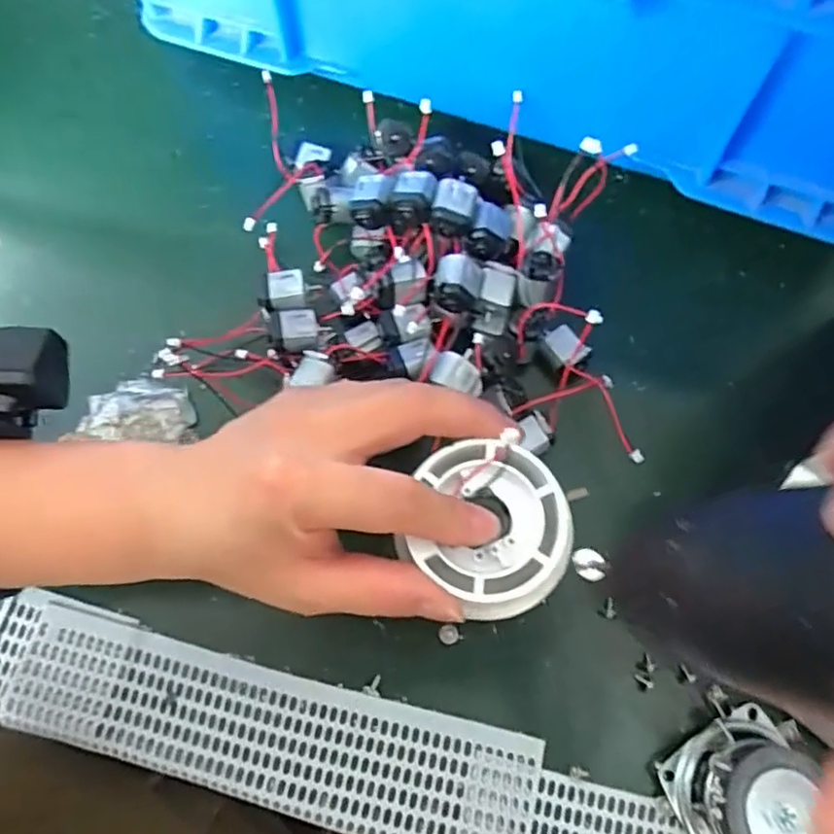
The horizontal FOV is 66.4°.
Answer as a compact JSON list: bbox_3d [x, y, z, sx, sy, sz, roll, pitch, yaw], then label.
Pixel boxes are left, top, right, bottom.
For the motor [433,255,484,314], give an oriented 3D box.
[{"bbox_3d":[0.019,-0.060,0.289,0.021,0.015,0.024,8,70,4],"label":"motor"}]

